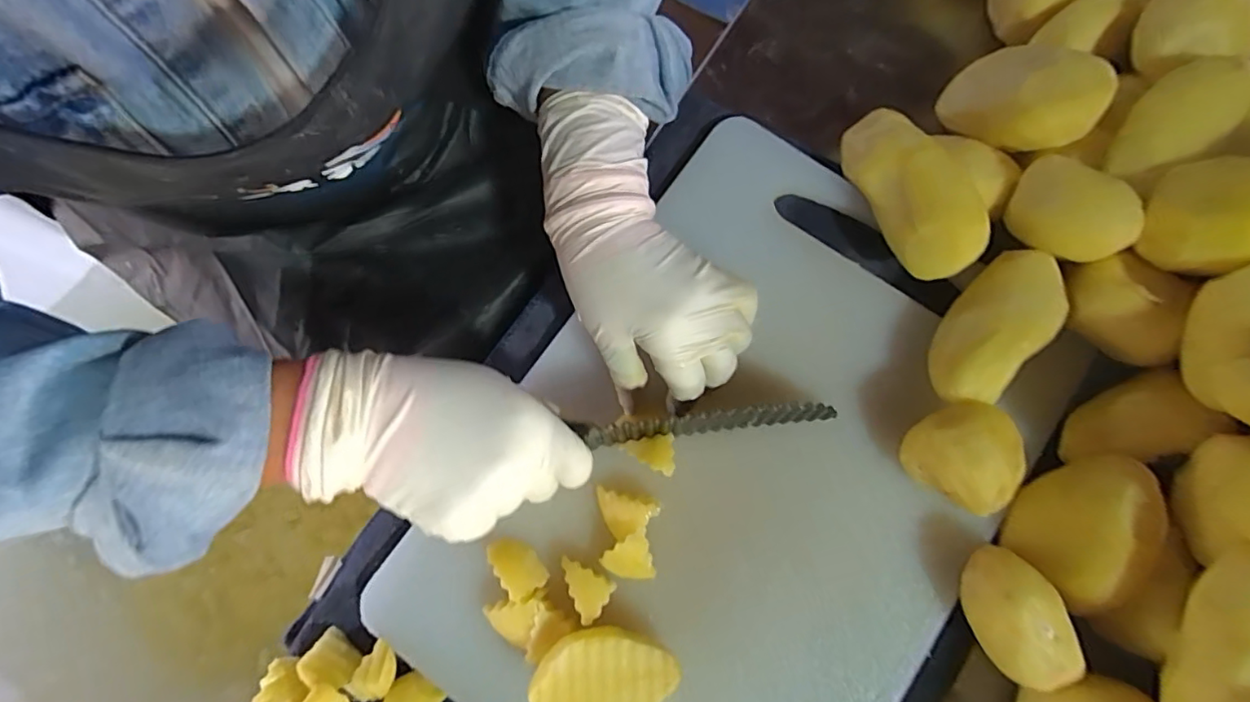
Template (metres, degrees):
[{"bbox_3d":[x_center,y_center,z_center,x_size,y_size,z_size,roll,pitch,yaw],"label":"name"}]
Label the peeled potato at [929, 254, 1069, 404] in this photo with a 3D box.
[{"bbox_3d":[0.211,-0.013,0.333,0.046,0.038,0.104,41,81,8],"label":"peeled potato"}]

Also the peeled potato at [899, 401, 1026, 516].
[{"bbox_3d":[0.185,0.055,0.313,0.059,0.045,0.052,37,80,7],"label":"peeled potato"}]

